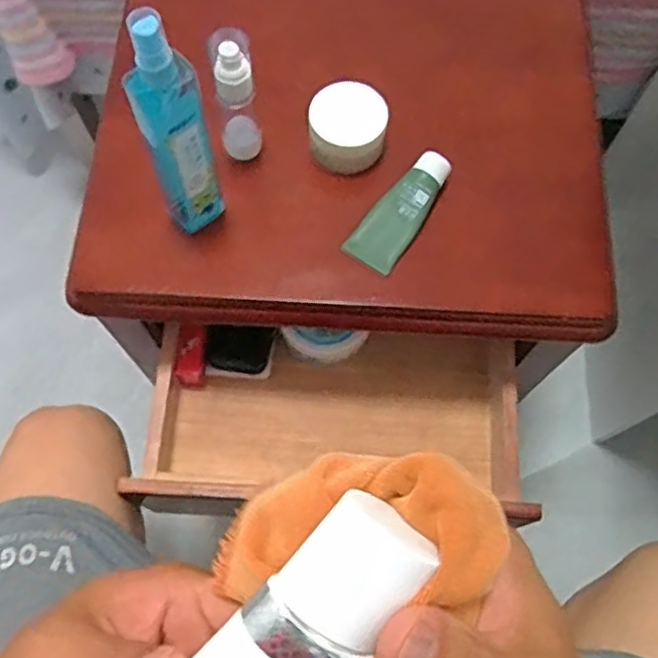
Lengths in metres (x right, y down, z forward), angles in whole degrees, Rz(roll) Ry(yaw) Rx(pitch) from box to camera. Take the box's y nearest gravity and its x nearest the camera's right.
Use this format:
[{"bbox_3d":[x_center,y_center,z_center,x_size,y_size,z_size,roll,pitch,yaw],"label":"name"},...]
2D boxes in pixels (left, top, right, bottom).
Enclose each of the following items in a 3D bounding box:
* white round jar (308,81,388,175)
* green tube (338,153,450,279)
[{"bbox_3d":[0.016,-0.173,0.581,0.063,0.046,0.059,0,69,0],"label":"white round jar"},{"bbox_3d":[0.061,-0.101,0.571,0.044,0.023,0.110,33,72,11],"label":"green tube"}]

